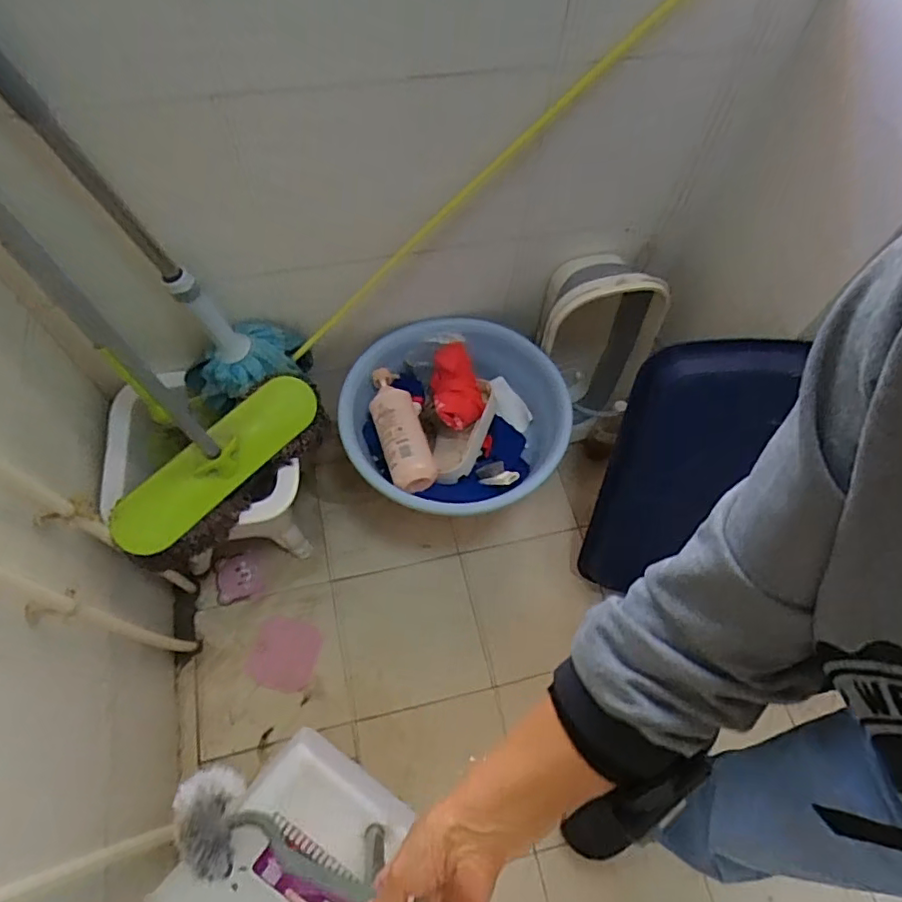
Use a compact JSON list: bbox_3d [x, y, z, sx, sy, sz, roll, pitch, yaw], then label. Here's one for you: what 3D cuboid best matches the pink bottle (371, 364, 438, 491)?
[{"bbox_3d":[-0.103,-0.049,1.103,0.089,0.067,0.288,-15,65,-11],"label":"pink bottle"}]

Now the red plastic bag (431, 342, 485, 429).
[{"bbox_3d":[0.012,-0.129,1.165,0.105,0.070,0.177,-6,63,-7],"label":"red plastic bag"}]

